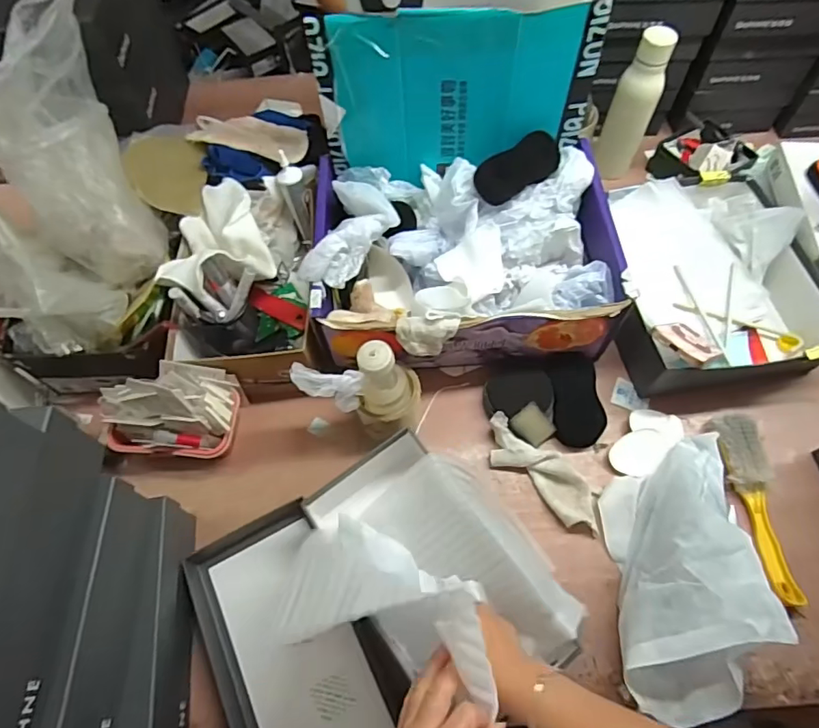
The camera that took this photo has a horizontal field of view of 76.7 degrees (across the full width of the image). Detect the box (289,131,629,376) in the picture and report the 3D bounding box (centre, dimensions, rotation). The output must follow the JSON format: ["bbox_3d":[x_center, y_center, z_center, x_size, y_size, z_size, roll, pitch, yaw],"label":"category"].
[{"bbox_3d":[0.071,-0.155,0.734,0.400,0.146,0.306,-6,62,0],"label":"box"}]

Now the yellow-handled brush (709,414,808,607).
[{"bbox_3d":[0.439,0.172,0.642,0.056,0.038,0.229,-7,62,-1],"label":"yellow-handled brush"}]

